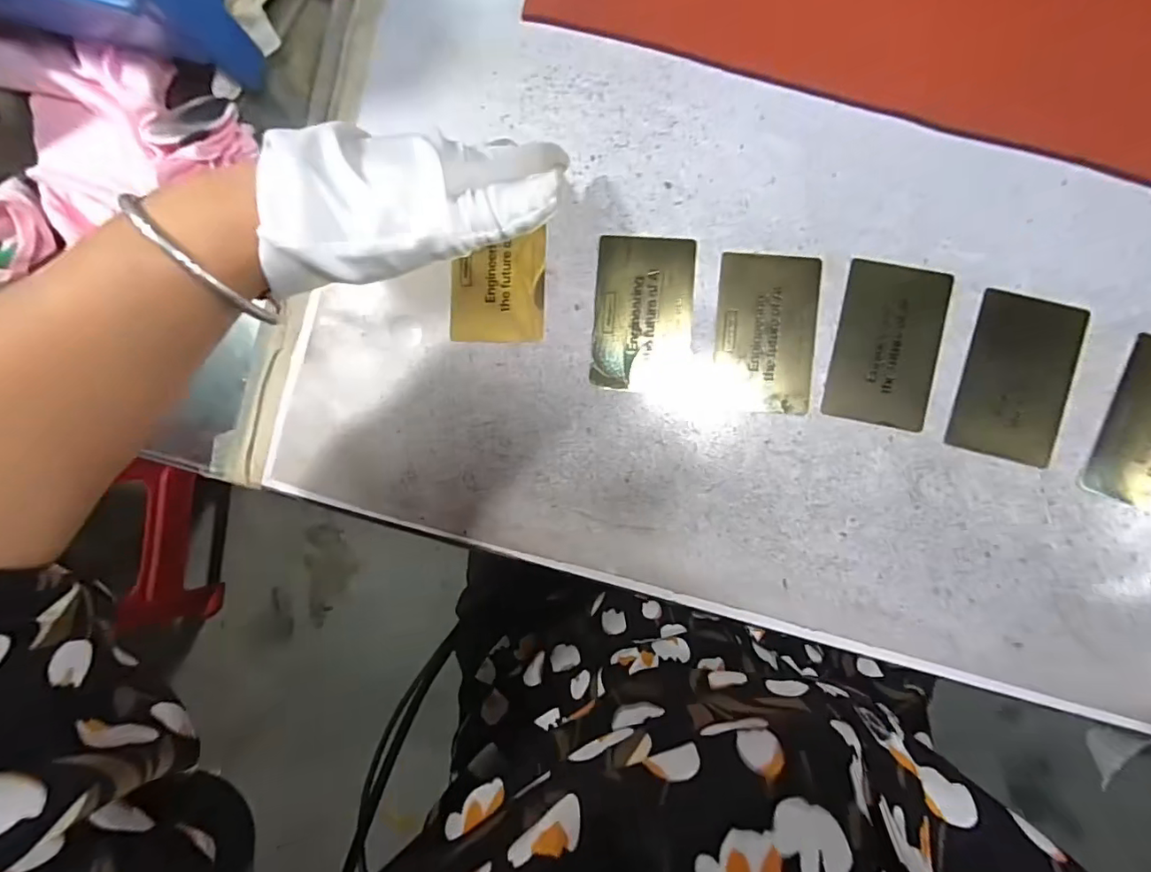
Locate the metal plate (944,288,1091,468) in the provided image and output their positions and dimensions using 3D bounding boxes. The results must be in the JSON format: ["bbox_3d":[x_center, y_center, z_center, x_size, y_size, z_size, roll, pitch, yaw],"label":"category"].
[{"bbox_3d":[0.231,-0.030,0.279,0.055,0.004,0.084,15,91,5],"label":"metal plate"}]

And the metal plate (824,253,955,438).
[{"bbox_3d":[0.166,-0.049,0.287,0.053,0.004,0.085,11,89,7],"label":"metal plate"}]

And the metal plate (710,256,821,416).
[{"bbox_3d":[0.103,-0.055,0.289,0.053,0.004,0.085,5,90,5],"label":"metal plate"}]

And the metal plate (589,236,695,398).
[{"bbox_3d":[0.037,-0.067,0.295,0.054,0.004,0.084,3,90,5],"label":"metal plate"}]

